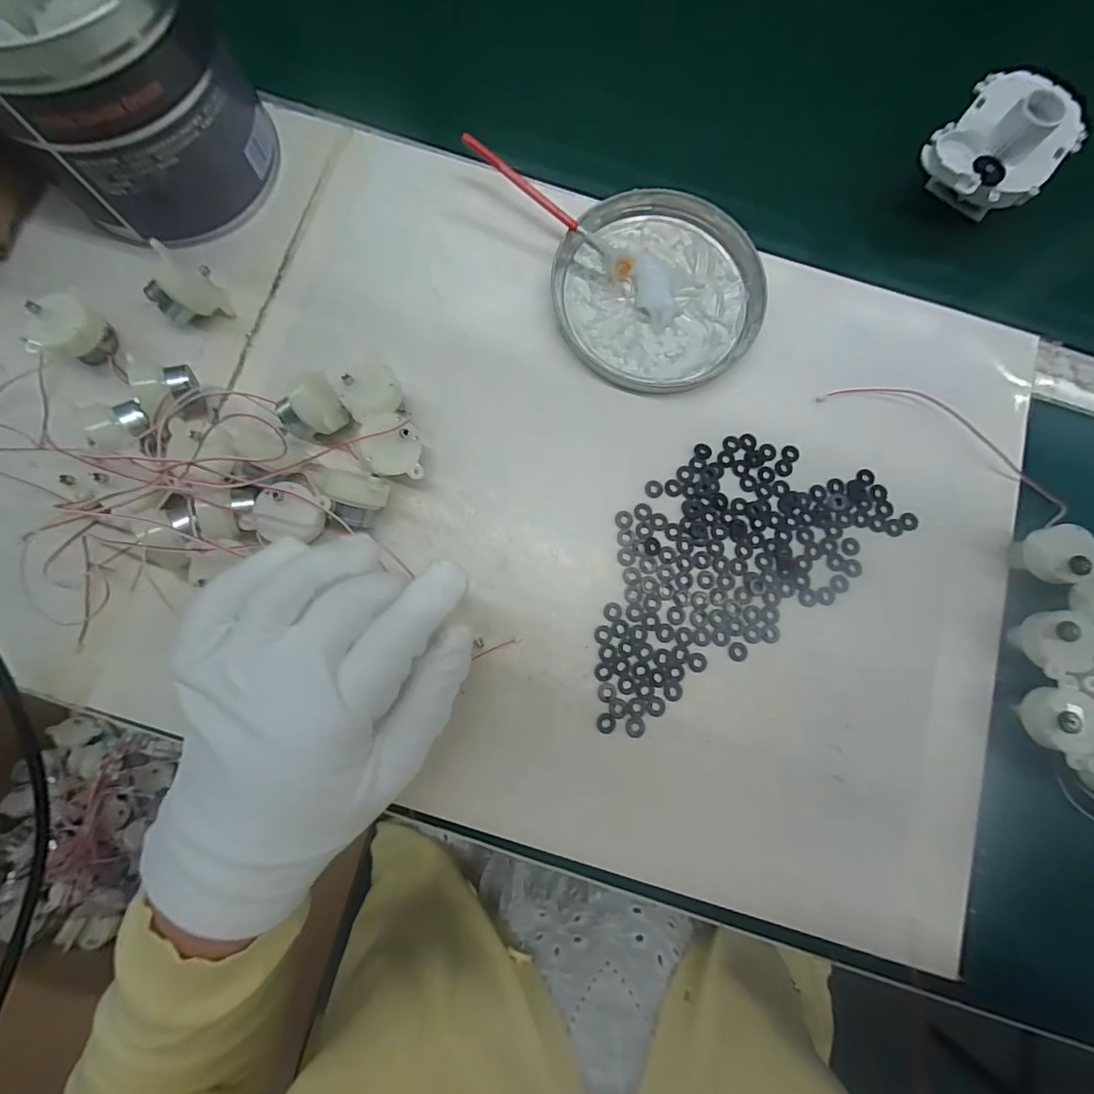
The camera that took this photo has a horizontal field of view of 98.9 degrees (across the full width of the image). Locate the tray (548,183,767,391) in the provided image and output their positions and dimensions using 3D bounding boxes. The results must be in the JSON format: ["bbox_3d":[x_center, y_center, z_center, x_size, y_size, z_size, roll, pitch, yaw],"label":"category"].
[{"bbox_3d":[0.070,-0.161,0.292,0.125,0.014,0.125,0,81,-2],"label":"tray"}]

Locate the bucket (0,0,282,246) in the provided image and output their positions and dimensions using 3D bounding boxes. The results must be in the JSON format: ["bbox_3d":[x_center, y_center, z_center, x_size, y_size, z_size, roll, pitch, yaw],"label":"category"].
[{"bbox_3d":[-0.237,-0.258,0.251,0.124,0.098,0.138,-43,85,-8],"label":"bucket"}]

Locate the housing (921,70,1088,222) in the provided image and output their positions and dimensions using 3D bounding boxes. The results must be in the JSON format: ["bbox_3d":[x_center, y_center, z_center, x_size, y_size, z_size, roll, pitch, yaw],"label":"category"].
[{"bbox_3d":[0.289,-0.255,0.297,0.070,0.052,0.097,41,82,4],"label":"housing"}]

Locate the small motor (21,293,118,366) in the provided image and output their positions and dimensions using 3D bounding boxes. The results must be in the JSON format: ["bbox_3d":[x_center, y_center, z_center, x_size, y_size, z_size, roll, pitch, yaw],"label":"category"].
[{"bbox_3d":[-0.267,-0.120,0.262,0.025,0.027,0.032,10,81,-1],"label":"small motor"}]

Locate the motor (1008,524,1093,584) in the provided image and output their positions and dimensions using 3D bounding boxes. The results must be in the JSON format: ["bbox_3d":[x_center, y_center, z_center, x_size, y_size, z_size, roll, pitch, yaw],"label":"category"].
[{"bbox_3d":[0.286,0.004,0.262,0.031,0.028,0.031,-8,82,-4],"label":"motor"}]

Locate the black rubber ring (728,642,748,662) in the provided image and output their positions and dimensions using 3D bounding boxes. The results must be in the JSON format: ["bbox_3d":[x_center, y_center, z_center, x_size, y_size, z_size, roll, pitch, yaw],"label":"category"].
[{"bbox_3d":[0.108,0.059,0.263,0.011,0.004,0.011,0,81,-2],"label":"black rubber ring"}]

